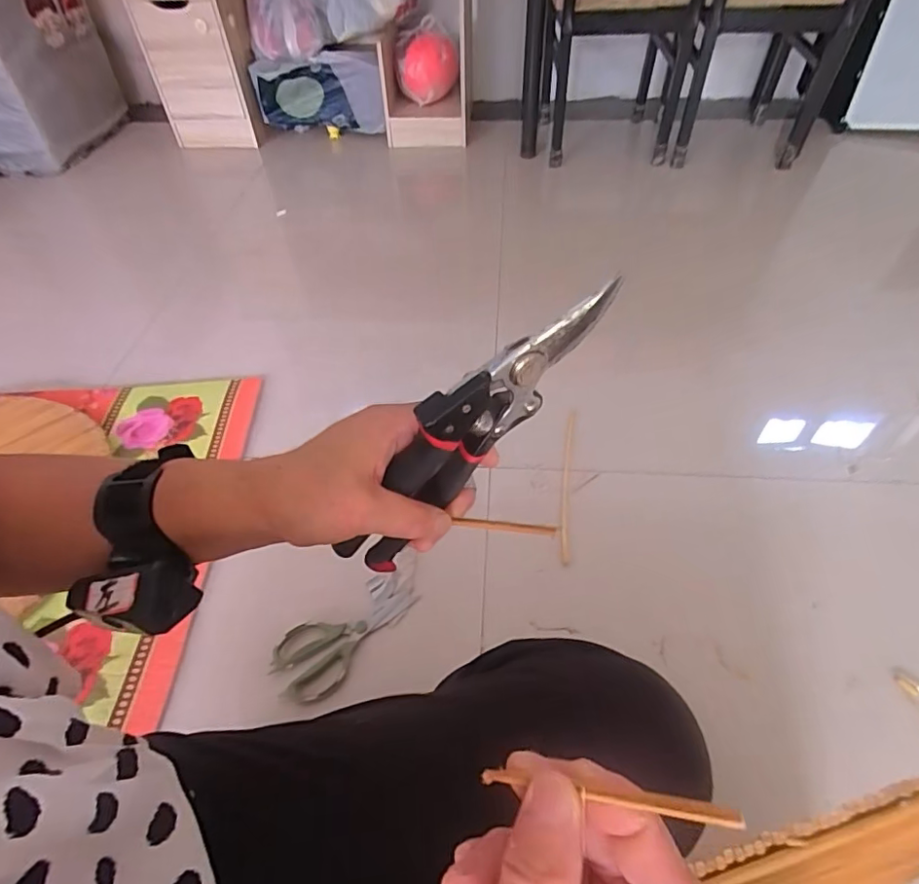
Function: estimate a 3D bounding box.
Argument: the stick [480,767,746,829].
[{"bbox_3d":[0.039,0.099,0.153,0.074,0.004,0.004,-11,39,30],"label":"stick"}]

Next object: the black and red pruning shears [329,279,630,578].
[{"bbox_3d":[0.001,-0.003,0.282,0.197,0.059,0.017,-49,47,17],"label":"black and red pruning shears"}]

